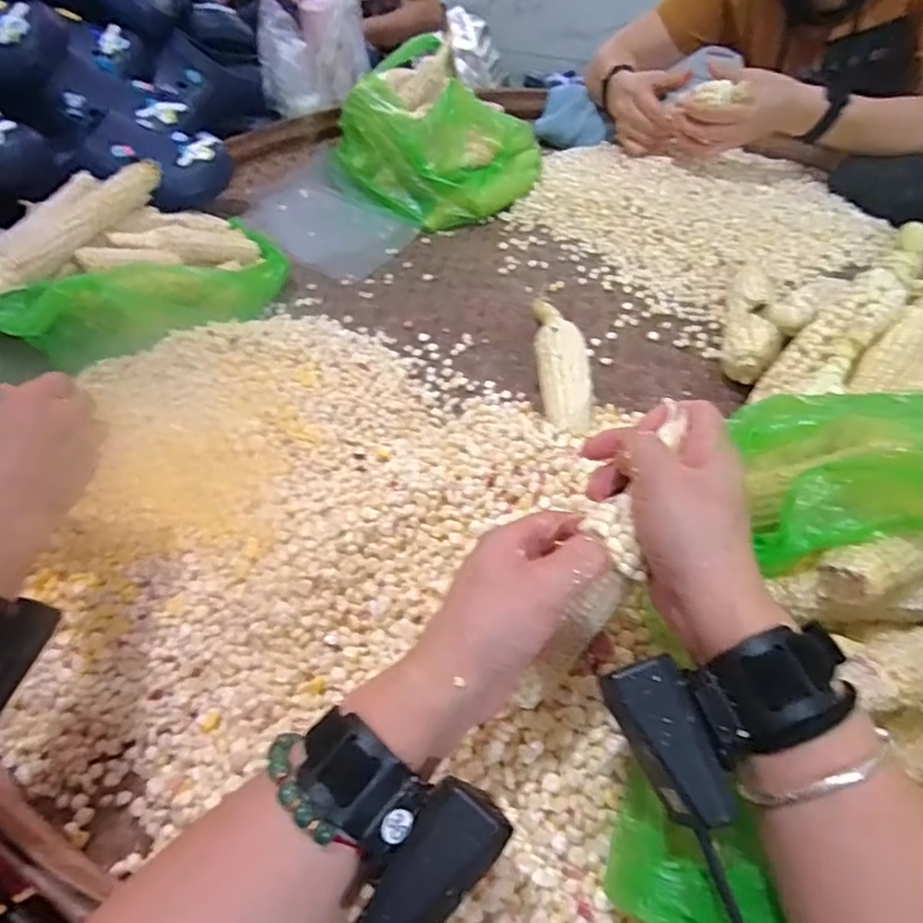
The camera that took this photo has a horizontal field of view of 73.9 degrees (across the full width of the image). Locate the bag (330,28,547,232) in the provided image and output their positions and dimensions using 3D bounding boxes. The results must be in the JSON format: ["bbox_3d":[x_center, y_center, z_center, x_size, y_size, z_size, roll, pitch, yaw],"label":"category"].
[{"bbox_3d":[-0.059,-0.505,0.934,0.250,0.145,0.338,-28,51,-19],"label":"bag"}]

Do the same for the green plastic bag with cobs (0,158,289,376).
[{"bbox_3d":[-0.398,-0.227,0.719,0.361,0.148,0.205,-32,53,-23],"label":"green plastic bag with cobs"}]

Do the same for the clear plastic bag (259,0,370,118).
[{"bbox_3d":[-0.251,-0.708,1.064,0.195,0.156,0.141,-13,48,-6],"label":"clear plastic bag"}]

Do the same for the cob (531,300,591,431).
[{"bbox_3d":[0.097,-0.096,0.598,0.045,0.048,0.220,-2,47,3],"label":"cob"}]

